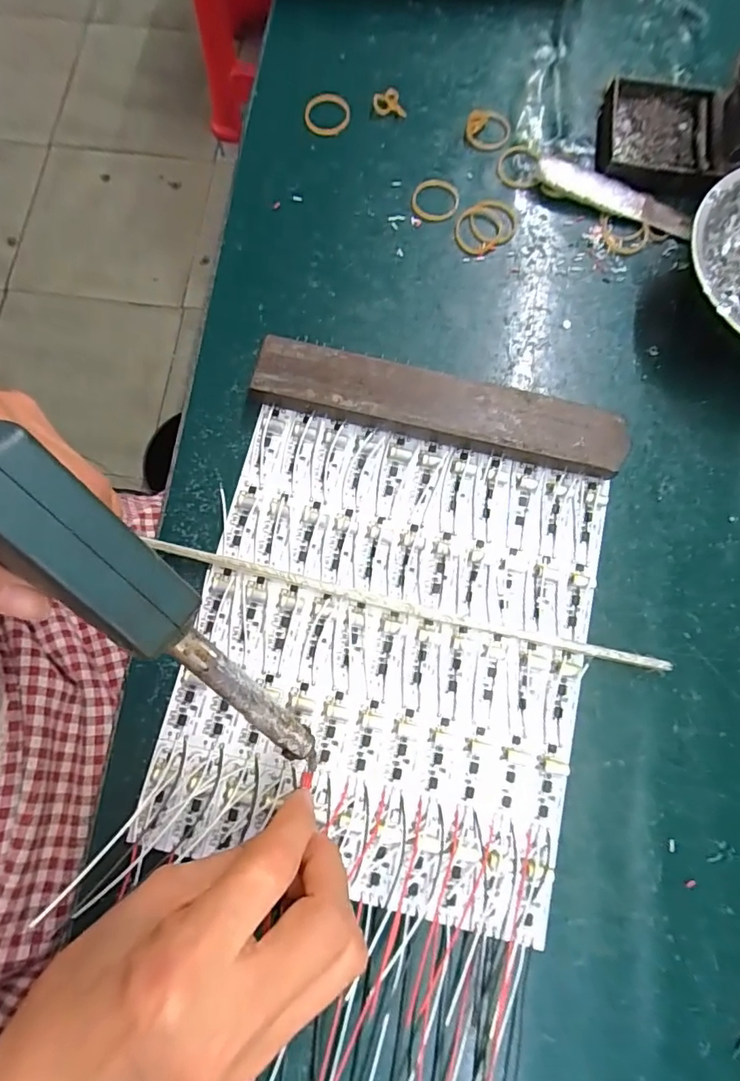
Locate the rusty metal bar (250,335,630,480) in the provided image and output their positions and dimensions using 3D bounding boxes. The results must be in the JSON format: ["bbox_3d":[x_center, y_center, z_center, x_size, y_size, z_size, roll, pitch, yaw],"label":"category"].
[{"bbox_3d":[0.036,-0.072,0.271,0.195,0.018,0.035,13,78,2],"label":"rusty metal bar"}]

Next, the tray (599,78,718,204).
[{"bbox_3d":[0.173,-0.245,0.303,0.064,0.014,0.070,12,78,1],"label":"tray"}]

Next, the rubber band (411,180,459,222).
[{"bbox_3d":[0.040,-0.207,0.304,0.028,0.004,0.029,0,78,-1],"label":"rubber band"}]

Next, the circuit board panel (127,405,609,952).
[{"bbox_3d":[0.010,0.054,0.251,0.193,0.008,0.222,14,78,2],"label":"circuit board panel"}]

